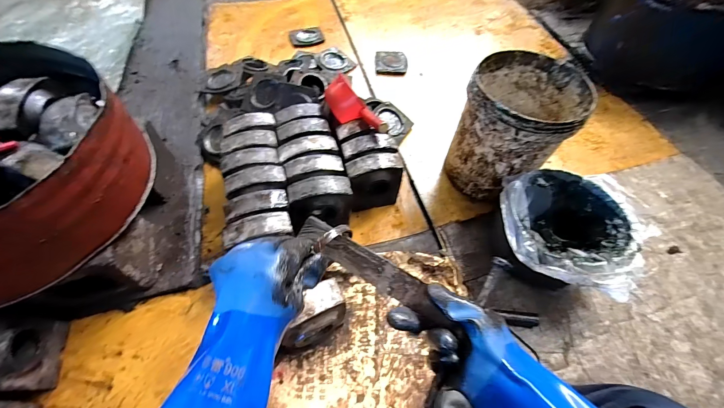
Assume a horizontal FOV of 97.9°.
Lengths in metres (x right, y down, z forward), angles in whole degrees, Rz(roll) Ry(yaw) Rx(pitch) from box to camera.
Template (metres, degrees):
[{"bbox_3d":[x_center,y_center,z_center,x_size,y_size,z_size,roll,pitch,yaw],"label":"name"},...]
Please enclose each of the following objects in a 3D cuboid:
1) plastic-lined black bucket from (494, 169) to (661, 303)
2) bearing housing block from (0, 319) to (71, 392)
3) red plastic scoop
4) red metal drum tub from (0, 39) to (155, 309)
[{"bbox_3d":[0.513,0.086,0.822,0.330,0.195,0.313,1,56,-1],"label":"plastic-lined black bucket"},{"bbox_3d":[-0.711,0.304,0.636,0.091,0.165,0.151,-1,57,-4],"label":"bearing housing block"},{"bbox_3d":[-0.019,-0.273,0.919,0.064,0.082,0.241,-37,65,-23],"label":"red plastic scoop"},{"bbox_3d":[-0.745,-0.063,0.623,0.499,0.216,0.472,1,56,-1],"label":"red metal drum tub"}]

